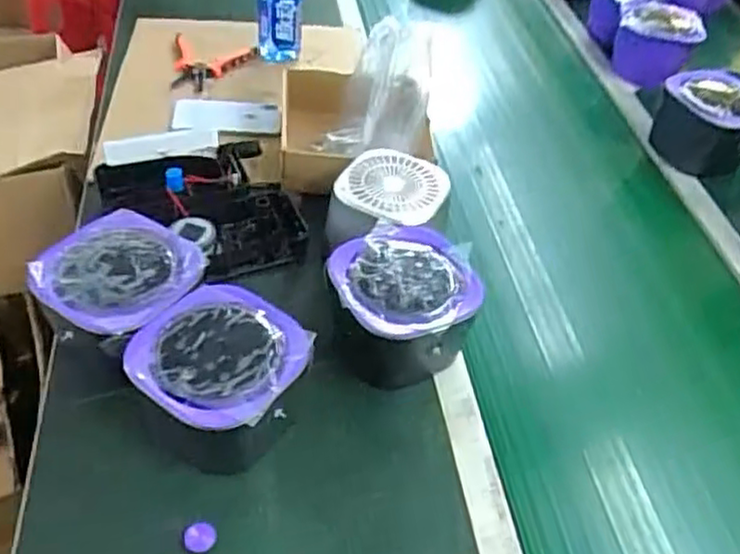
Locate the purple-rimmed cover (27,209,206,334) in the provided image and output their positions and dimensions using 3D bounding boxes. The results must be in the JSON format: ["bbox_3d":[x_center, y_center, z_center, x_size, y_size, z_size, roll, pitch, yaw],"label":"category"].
[{"bbox_3d":[-0.244,-0.011,0.696,0.135,0.023,0.140,24,48,16],"label":"purple-rimmed cover"}]

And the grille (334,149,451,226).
[{"bbox_3d":[0.030,-0.108,0.836,0.119,0.034,0.119,4,46,-4],"label":"grille"}]

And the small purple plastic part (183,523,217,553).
[{"bbox_3d":[-0.148,0.227,0.615,0.026,0.013,0.021,6,46,-1],"label":"small purple plastic part"}]

